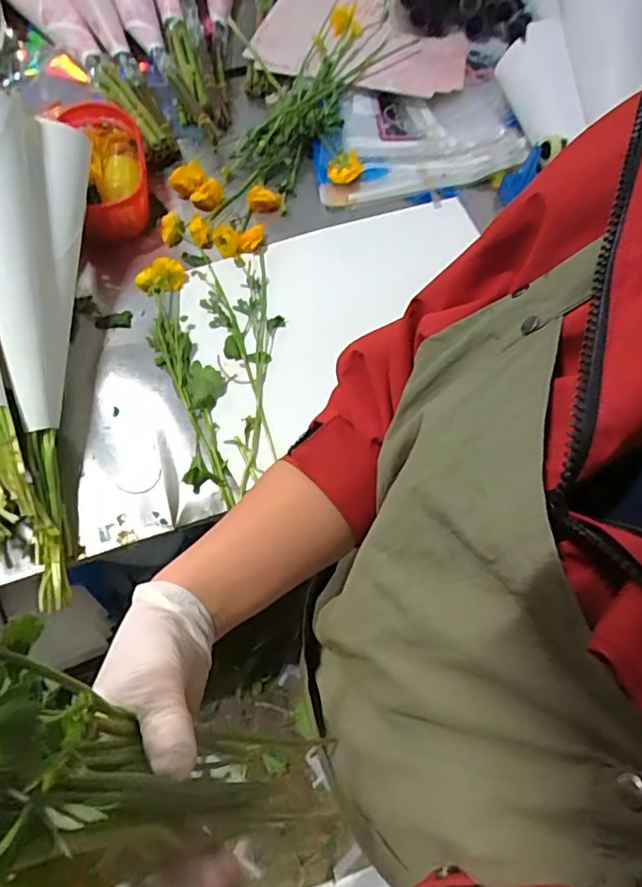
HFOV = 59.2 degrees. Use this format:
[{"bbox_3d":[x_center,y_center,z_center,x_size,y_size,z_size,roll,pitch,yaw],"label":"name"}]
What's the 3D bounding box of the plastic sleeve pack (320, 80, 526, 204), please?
[{"bbox_3d":[0.146,-0.528,0.960,0.357,0.032,0.233,-16,68,-8],"label":"plastic sleeve pack"}]

